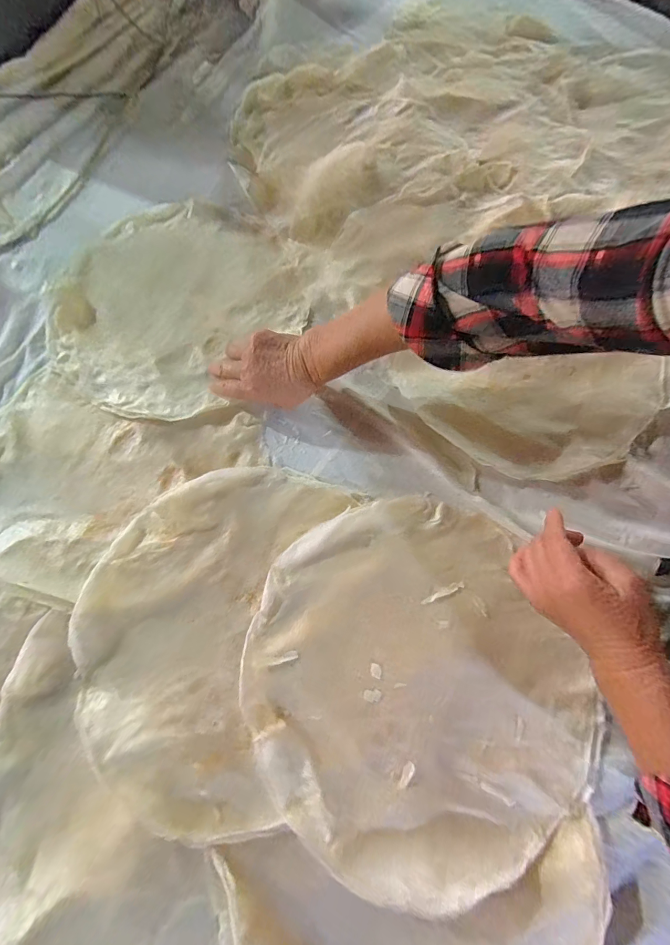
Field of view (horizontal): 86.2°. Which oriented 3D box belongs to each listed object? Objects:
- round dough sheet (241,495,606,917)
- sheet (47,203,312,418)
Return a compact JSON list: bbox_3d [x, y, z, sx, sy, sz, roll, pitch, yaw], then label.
[{"bbox_3d":[0.077,0.193,0.353,0.315,0.040,0.322,1,73,-2],"label":"round dough sheet"},{"bbox_3d":[-0.218,-0.236,0.484,0.299,0.021,0.318,1,73,-2],"label":"sheet"}]

